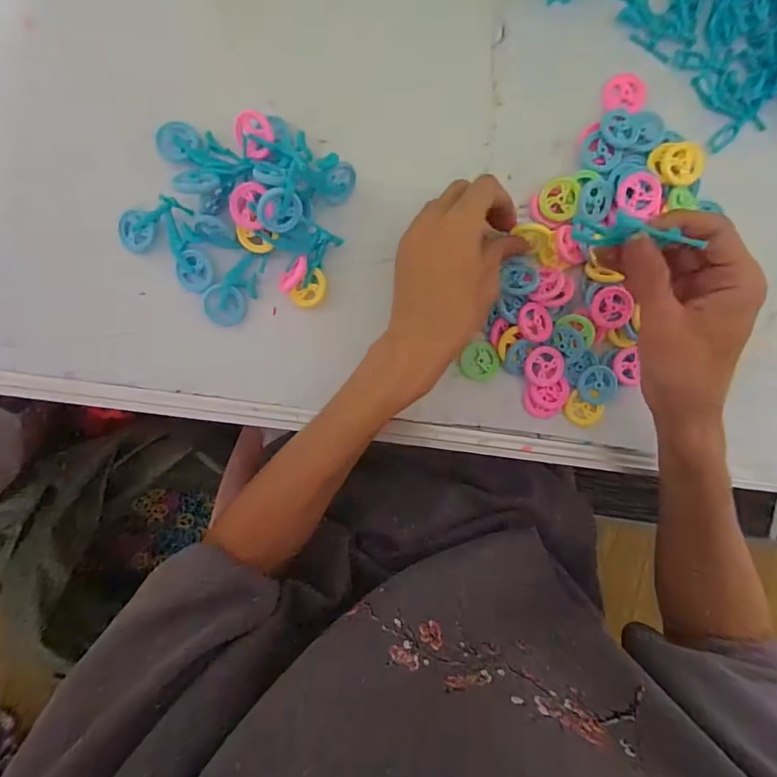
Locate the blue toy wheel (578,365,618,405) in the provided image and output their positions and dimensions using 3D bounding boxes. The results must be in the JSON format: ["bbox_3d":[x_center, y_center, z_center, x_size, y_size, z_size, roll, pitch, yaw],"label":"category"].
[{"bbox_3d":[0.159,-0.003,0.349,0.031,0.008,0.029,0,93,-2],"label":"blue toy wheel"}]

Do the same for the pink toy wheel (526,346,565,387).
[{"bbox_3d":[0.117,-0.016,0.342,0.030,0.009,0.029,0,93,-2],"label":"pink toy wheel"}]

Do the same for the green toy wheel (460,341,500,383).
[{"bbox_3d":[0.069,-0.020,0.346,0.029,0.009,0.029,0,93,-2],"label":"green toy wheel"}]

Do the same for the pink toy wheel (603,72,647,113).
[{"bbox_3d":[0.175,-0.216,0.339,0.032,0.009,0.029,7,93,-3],"label":"pink toy wheel"}]

